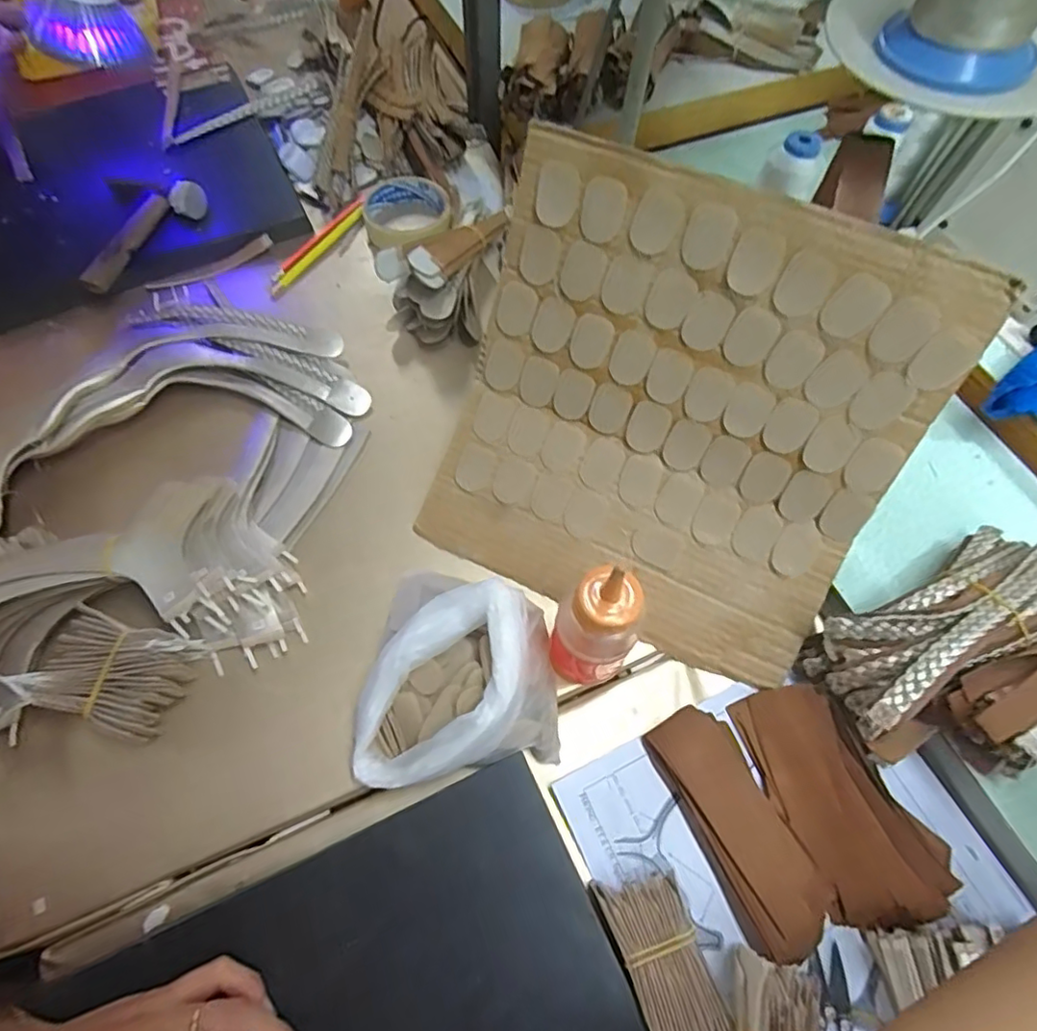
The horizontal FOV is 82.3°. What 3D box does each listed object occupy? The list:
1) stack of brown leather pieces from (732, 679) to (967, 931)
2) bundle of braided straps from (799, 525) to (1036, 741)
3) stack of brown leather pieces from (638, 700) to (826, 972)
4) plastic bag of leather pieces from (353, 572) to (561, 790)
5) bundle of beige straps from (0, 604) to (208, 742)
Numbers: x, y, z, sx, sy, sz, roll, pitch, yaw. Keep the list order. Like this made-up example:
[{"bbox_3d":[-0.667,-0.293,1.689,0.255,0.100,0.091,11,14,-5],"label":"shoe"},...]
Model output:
[{"bbox_3d":[0.191,0.169,0.357,0.063,0.018,0.136,-33,63,11],"label":"stack of brown leather pieces"},{"bbox_3d":[0.267,0.068,0.366,0.173,0.054,0.076,-26,66,-13],"label":"bundle of braided straps"},{"bbox_3d":[0.129,0.183,0.352,0.053,0.016,0.133,-26,66,-12],"label":"stack of brown leather pieces"},{"bbox_3d":[-0.042,0.093,0.378,0.126,0.054,0.134,-5,63,-2],"label":"plastic bag of leather pieces"},{"bbox_3d":[-0.262,0.101,0.384,0.091,0.031,0.062,14,64,7],"label":"bundle of beige straps"}]

